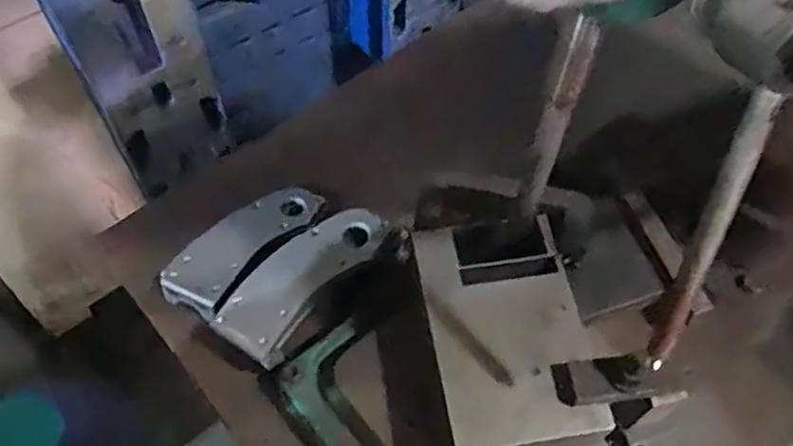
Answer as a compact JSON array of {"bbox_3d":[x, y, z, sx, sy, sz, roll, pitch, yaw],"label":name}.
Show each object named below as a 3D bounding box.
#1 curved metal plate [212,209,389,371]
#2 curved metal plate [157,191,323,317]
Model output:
[{"bbox_3d":[-0.089,0.047,0.639,0.073,0.027,0.170,38,67,21],"label":"curved metal plate"},{"bbox_3d":[-0.157,0.017,0.710,0.064,0.016,0.181,42,62,3],"label":"curved metal plate"}]

